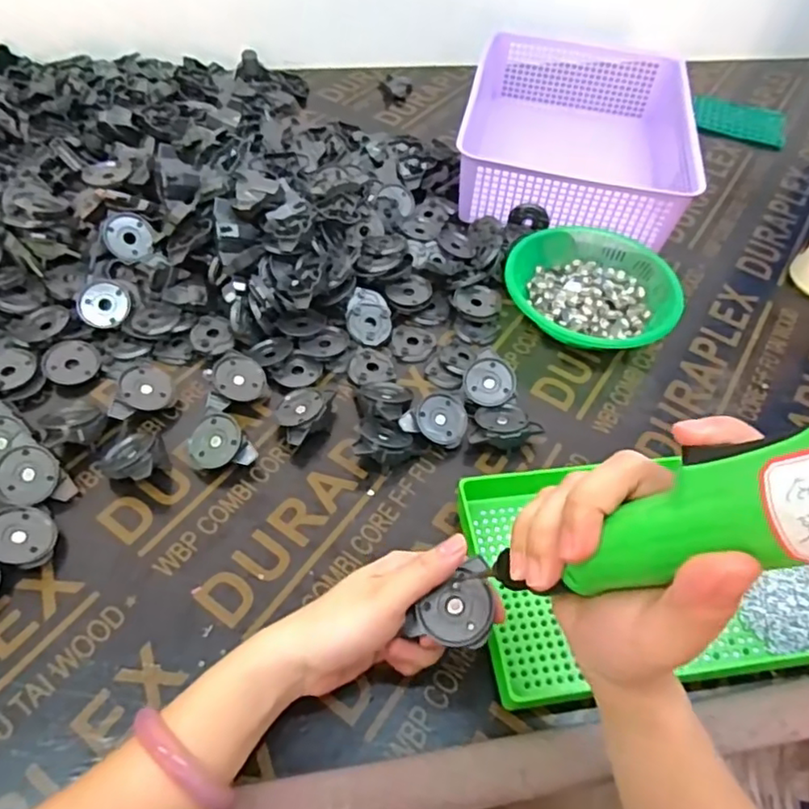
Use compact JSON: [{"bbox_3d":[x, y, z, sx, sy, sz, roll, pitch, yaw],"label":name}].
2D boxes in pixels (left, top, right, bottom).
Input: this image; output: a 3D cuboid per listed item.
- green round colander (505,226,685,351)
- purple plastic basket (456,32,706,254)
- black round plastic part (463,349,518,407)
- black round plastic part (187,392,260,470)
[{"bbox_3d":[0.176,-0.110,0.584,0.159,0.043,0.137,13,53,6],"label":"green round colander"},{"bbox_3d":[0.197,-0.322,0.720,0.241,0.079,0.352,12,52,5],"label":"purple plastic basket"},{"bbox_3d":[0.071,-0.020,0.510,0.046,0.007,0.044,-2,72,7],"label":"black round plastic part"},{"bbox_3d":[-0.146,0.024,0.469,0.043,0.023,0.066,-24,58,-21],"label":"black round plastic part"}]

